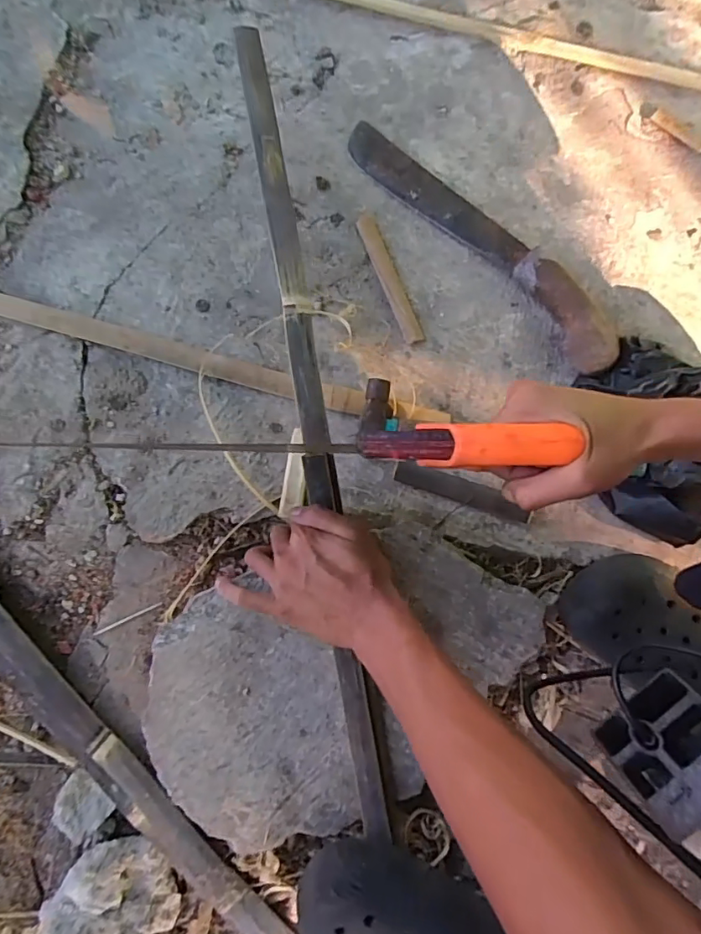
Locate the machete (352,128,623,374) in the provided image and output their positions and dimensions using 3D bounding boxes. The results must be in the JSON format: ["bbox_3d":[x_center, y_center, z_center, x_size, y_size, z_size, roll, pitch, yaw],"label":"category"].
[{"bbox_3d":[0.140,-0.258,0.568,0.072,0.041,0.398,-41,83,-8],"label":"machete"}]

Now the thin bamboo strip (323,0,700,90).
[{"bbox_3d":[0.024,-0.589,0.642,0.893,0.010,0.036,17,79,2],"label":"thin bamboo strip"}]

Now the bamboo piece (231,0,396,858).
[{"bbox_3d":[-0.039,-0.068,0.480,0.030,0.028,0.776,-9,84,-3],"label":"bamboo piece"}]

